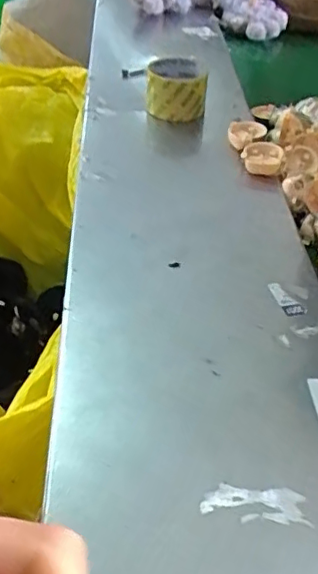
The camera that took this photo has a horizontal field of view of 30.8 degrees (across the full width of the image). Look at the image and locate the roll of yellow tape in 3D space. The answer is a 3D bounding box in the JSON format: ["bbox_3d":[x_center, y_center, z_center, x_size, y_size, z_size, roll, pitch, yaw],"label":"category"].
[{"bbox_3d":[0.024,-0.271,0.807,0.083,0.058,0.095,1,41,-2],"label":"roll of yellow tape"}]

